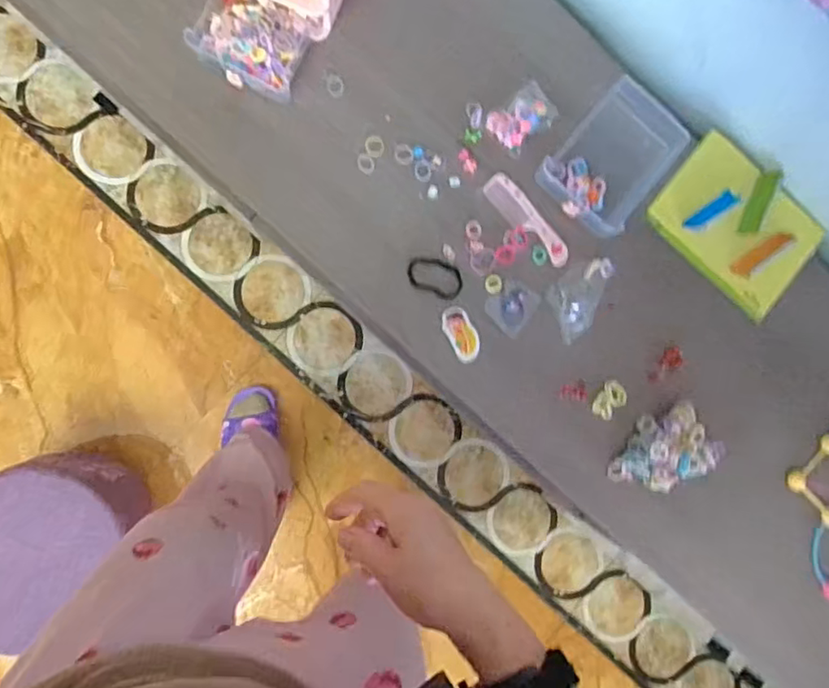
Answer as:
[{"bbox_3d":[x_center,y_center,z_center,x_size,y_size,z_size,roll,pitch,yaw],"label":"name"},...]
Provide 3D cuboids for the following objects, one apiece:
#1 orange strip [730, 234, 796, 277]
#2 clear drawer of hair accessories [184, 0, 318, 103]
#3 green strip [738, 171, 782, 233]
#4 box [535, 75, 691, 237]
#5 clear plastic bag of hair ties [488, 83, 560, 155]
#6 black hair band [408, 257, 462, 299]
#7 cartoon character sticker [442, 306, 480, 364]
[{"bbox_3d":[0.458,-0.118,0.786,0.084,0.005,0.023,-36,89,11],"label":"orange strip"},{"bbox_3d":[-0.193,-0.354,0.704,0.125,0.045,0.109,21,86,-6],"label":"clear drawer of hair accessories"},{"bbox_3d":[0.454,-0.188,0.785,0.020,0.020,0.089,25,85,-6],"label":"green strip"},{"bbox_3d":[0.246,-0.227,0.741,0.130,0.041,0.170,42,84,-4],"label":"box"},{"bbox_3d":[0.137,-0.282,0.745,0.083,0.016,0.056,-42,93,-6],"label":"clear plastic bag of hair ties"},{"bbox_3d":[0.026,-0.082,0.734,0.070,0.010,0.041,23,86,-6],"label":"black hair band"},{"bbox_3d":[0.057,-0.011,0.739,0.032,0.007,0.070,-27,92,-7],"label":"cartoon character sticker"}]

